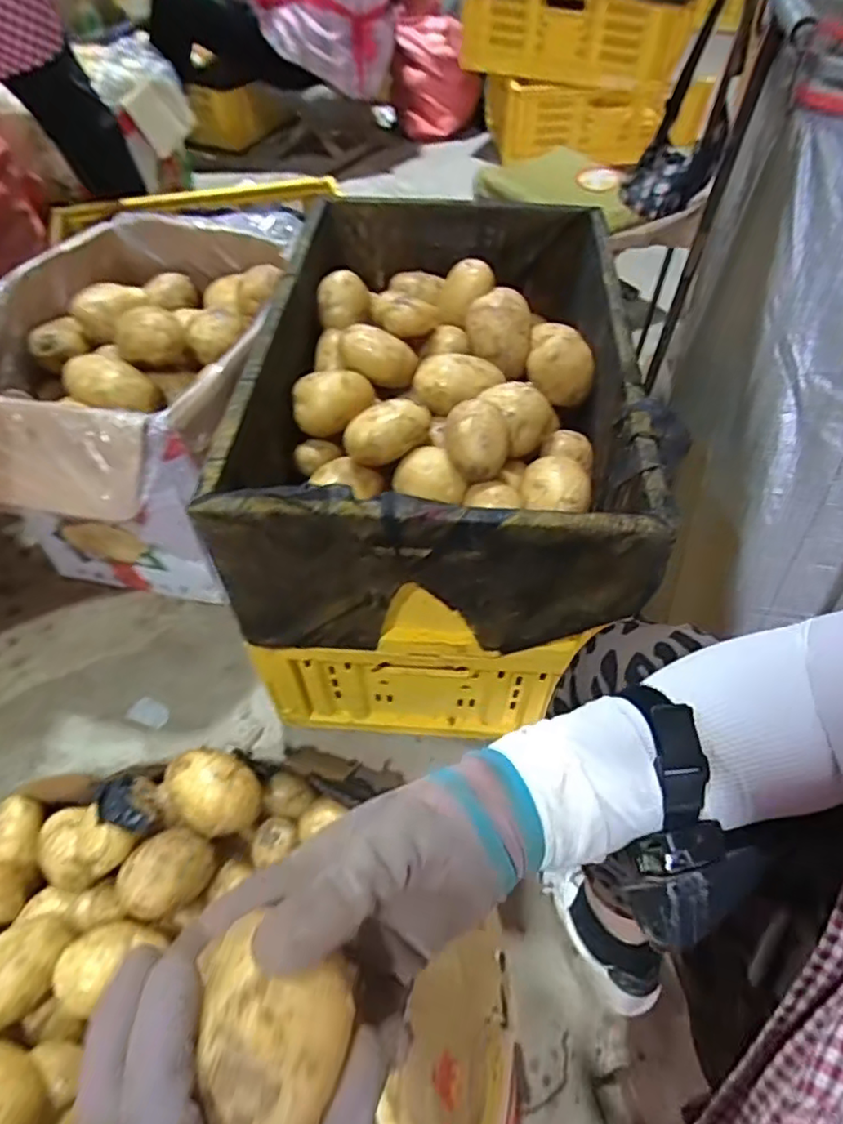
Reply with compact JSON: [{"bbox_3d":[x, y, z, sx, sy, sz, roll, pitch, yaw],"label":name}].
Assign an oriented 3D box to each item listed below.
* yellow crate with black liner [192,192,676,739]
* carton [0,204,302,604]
[{"bbox_3d":[0.017,-0.146,0.839,0.389,0.403,0.608,2,53,0],"label":"yellow crate with black liner"},{"bbox_3d":[-0.411,-0.227,0.954,0.395,0.333,0.548,-1,53,-2],"label":"carton"}]

